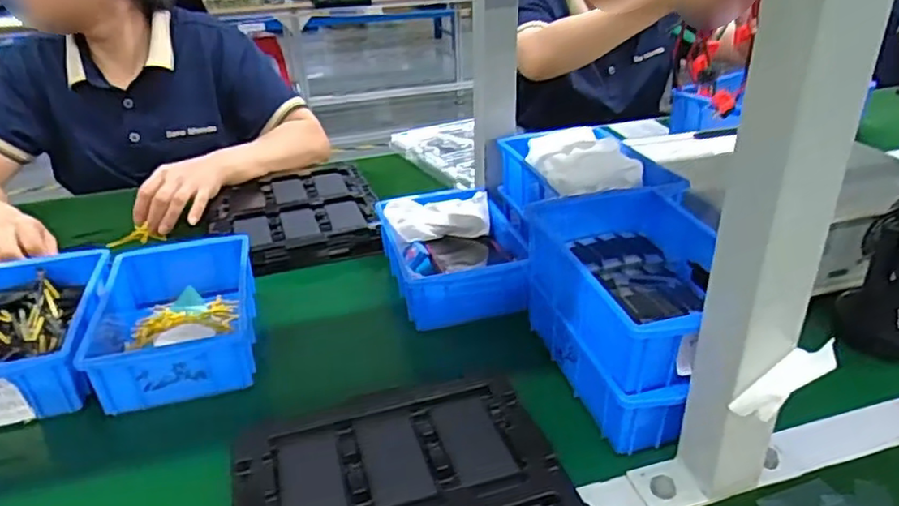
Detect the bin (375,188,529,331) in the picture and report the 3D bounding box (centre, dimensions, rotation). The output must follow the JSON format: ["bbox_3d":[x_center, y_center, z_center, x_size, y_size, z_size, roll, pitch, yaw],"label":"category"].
[{"bbox_3d":[-0.003,0.004,0.714,0.129,0.066,0.216,-7,29,-9],"label":"bin"}]

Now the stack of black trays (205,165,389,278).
[{"bbox_3d":[-0.214,-0.057,0.882,0.211,0.034,0.274,-9,30,-13],"label":"stack of black trays"}]

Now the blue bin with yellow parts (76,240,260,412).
[{"bbox_3d":[-0.268,0.059,0.631,0.142,0.057,0.206,-8,30,-11],"label":"blue bin with yellow parts"}]

